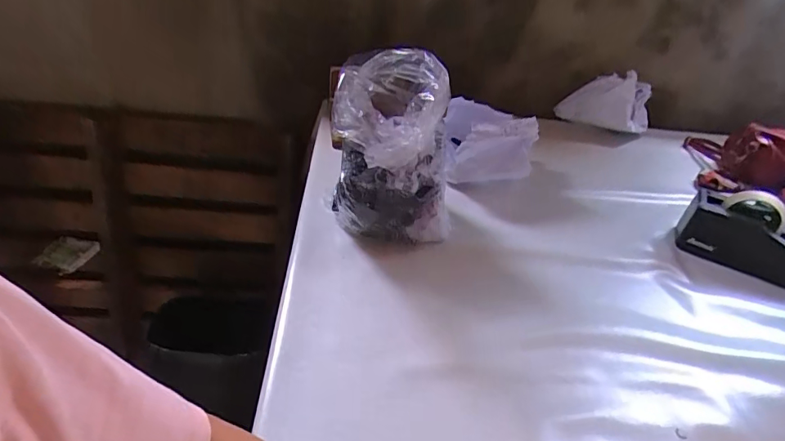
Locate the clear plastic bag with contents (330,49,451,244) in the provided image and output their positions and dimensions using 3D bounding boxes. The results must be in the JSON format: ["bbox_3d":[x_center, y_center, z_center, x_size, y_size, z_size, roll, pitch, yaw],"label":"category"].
[{"bbox_3d":[0.004,-0.099,0.736,0.185,0.279,0.185,6,38,-2],"label":"clear plastic bag with contents"}]

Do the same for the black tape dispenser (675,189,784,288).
[{"bbox_3d":[0.605,0.030,0.792,0.204,0.116,0.071,20,39,16],"label":"black tape dispenser"}]

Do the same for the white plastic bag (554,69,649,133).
[{"bbox_3d":[0.525,-0.279,1.126,0.226,0.158,0.068,6,39,1],"label":"white plastic bag"}]

